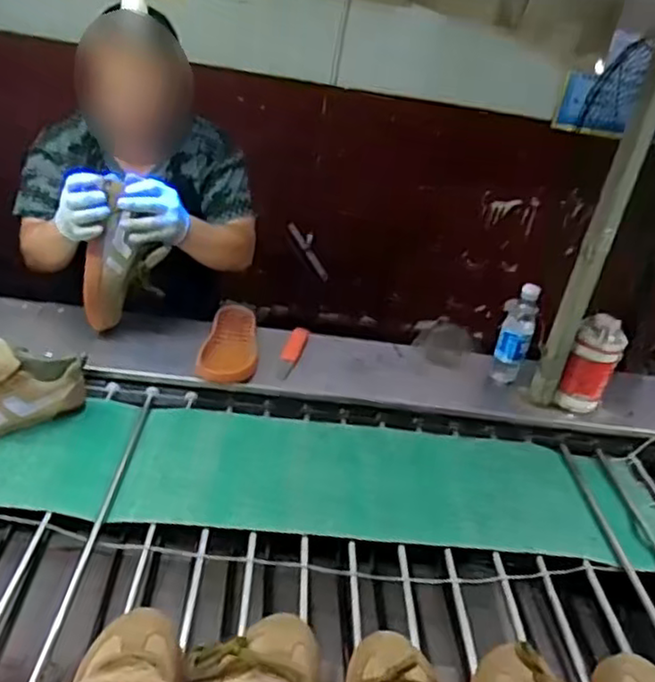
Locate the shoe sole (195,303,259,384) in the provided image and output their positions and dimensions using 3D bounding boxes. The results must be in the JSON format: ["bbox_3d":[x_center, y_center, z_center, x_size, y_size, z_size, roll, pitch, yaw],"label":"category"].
[{"bbox_3d":[-0.182,0.000,1.300,0.104,0.025,0.251,18,31,-8],"label":"shoe sole"}]

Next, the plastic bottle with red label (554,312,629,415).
[{"bbox_3d":[0.509,0.046,1.284,0.087,0.182,0.074,21,33,21],"label":"plastic bottle with red label"}]

